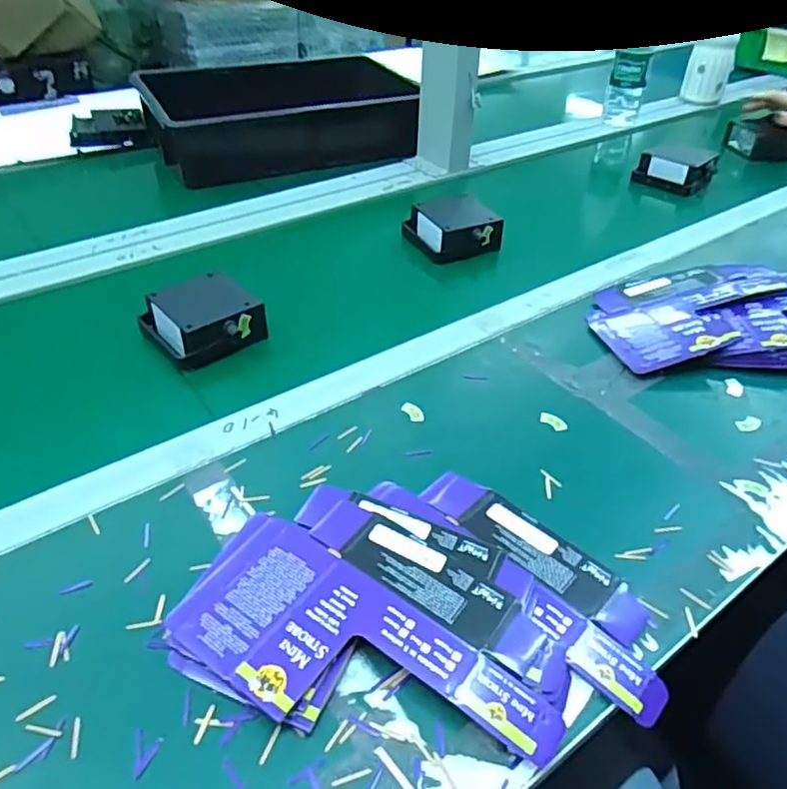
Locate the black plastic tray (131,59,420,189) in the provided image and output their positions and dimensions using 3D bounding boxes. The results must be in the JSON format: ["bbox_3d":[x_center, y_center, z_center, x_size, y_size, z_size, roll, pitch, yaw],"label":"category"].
[{"bbox_3d":[-0.164,-0.441,1.000,0.401,0.100,0.257,-15,47,-13],"label":"black plastic tray"}]

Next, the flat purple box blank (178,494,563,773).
[{"bbox_3d":[-0.008,0.139,0.370,0.206,0.011,0.131,25,47,24],"label":"flat purple box blank"}]

